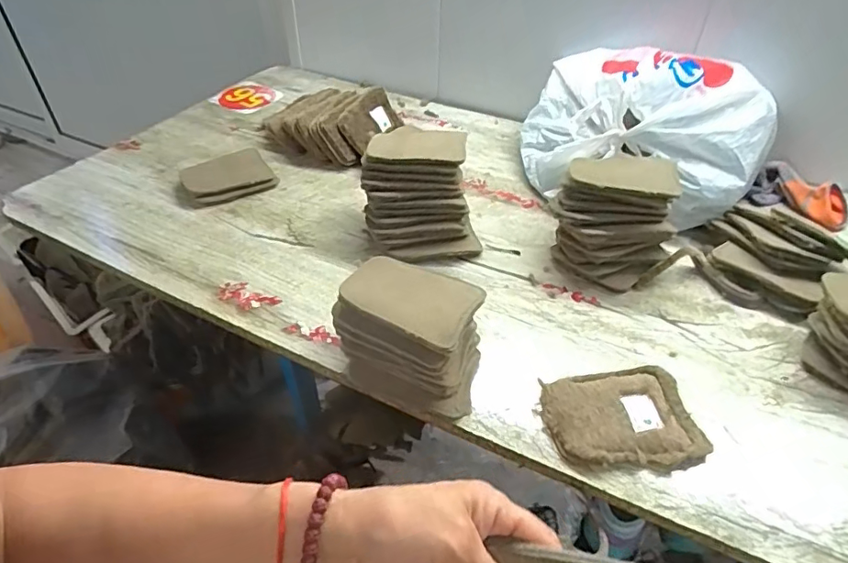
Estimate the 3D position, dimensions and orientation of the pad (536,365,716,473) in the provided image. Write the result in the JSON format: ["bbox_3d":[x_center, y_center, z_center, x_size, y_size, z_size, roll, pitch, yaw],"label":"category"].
[{"bbox_3d":[0.171,0.121,0.465,0.127,0.016,0.096,-5,42,-7],"label":"pad"}]

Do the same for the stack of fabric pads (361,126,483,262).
[{"bbox_3d":[-0.003,-0.100,0.618,0.132,0.126,0.098,-1,41,-2],"label":"stack of fabric pads"}]

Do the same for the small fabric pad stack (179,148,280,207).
[{"bbox_3d":[-0.277,-0.148,0.742,0.114,0.017,0.114,-24,47,-26],"label":"small fabric pad stack"}]

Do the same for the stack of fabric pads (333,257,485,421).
[{"bbox_3d":[-0.010,0.048,0.482,0.122,0.093,0.086,17,44,17],"label":"stack of fabric pads"}]

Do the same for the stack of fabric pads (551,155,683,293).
[{"bbox_3d":[0.215,-0.073,0.602,0.131,0.116,0.122,18,44,18],"label":"stack of fabric pads"}]

